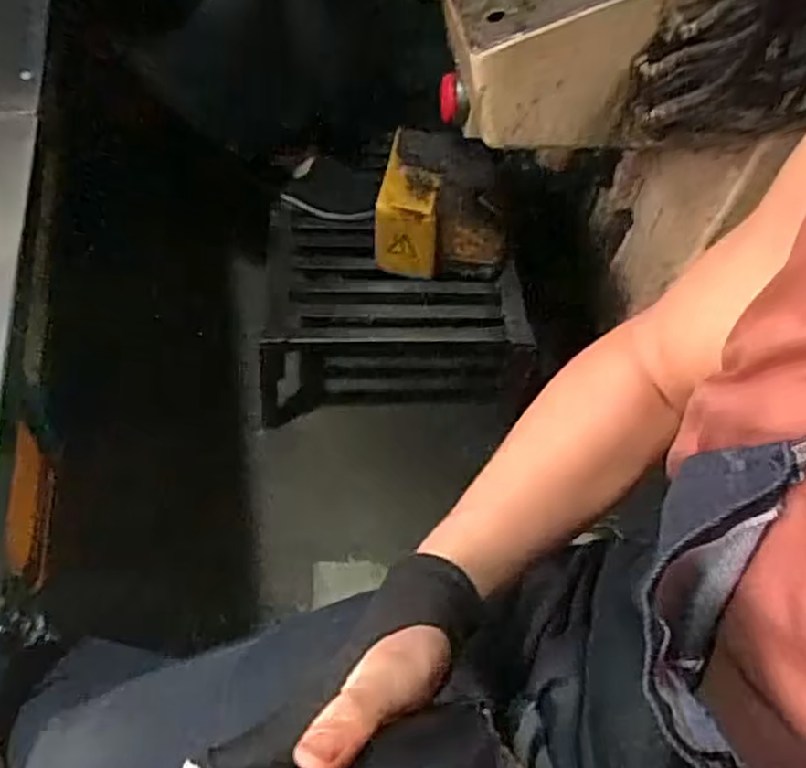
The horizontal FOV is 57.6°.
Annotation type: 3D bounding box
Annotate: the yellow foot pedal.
[{"bbox_3d":[0.063,-0.319,1.306,0.227,0.154,0.228,4,54,-6],"label":"yellow foot pedal"}]

